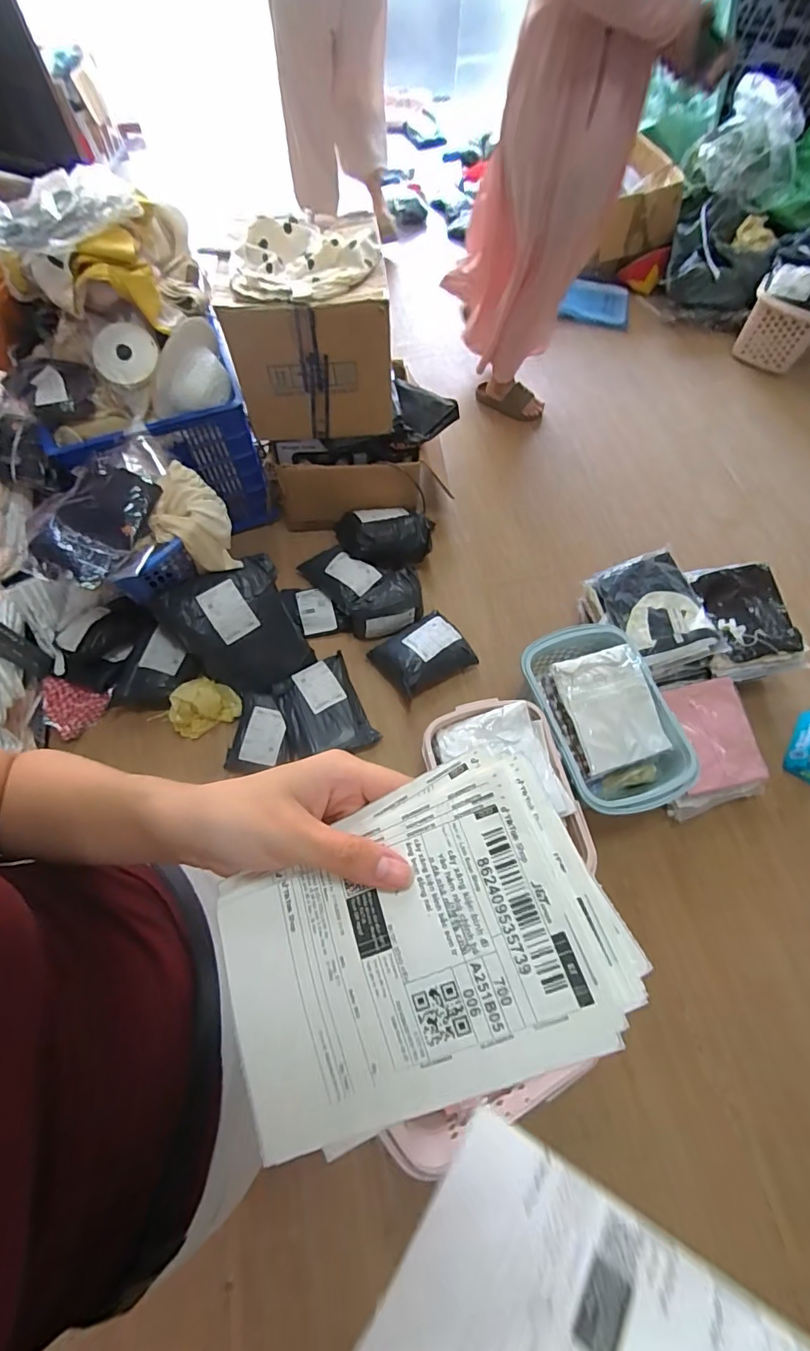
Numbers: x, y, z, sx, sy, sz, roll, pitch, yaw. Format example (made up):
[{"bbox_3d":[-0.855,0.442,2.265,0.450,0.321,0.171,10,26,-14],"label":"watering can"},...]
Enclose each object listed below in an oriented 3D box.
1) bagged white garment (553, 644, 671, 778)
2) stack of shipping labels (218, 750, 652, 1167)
[{"bbox_3d":[0.490,0.072,1.165,0.223,0.046,0.270,-16,68,-7],"label":"bagged white garment"},{"bbox_3d":[0.000,0.116,0.211,0.164,0.005,0.118,-27,69,5],"label":"stack of shipping labels"}]

